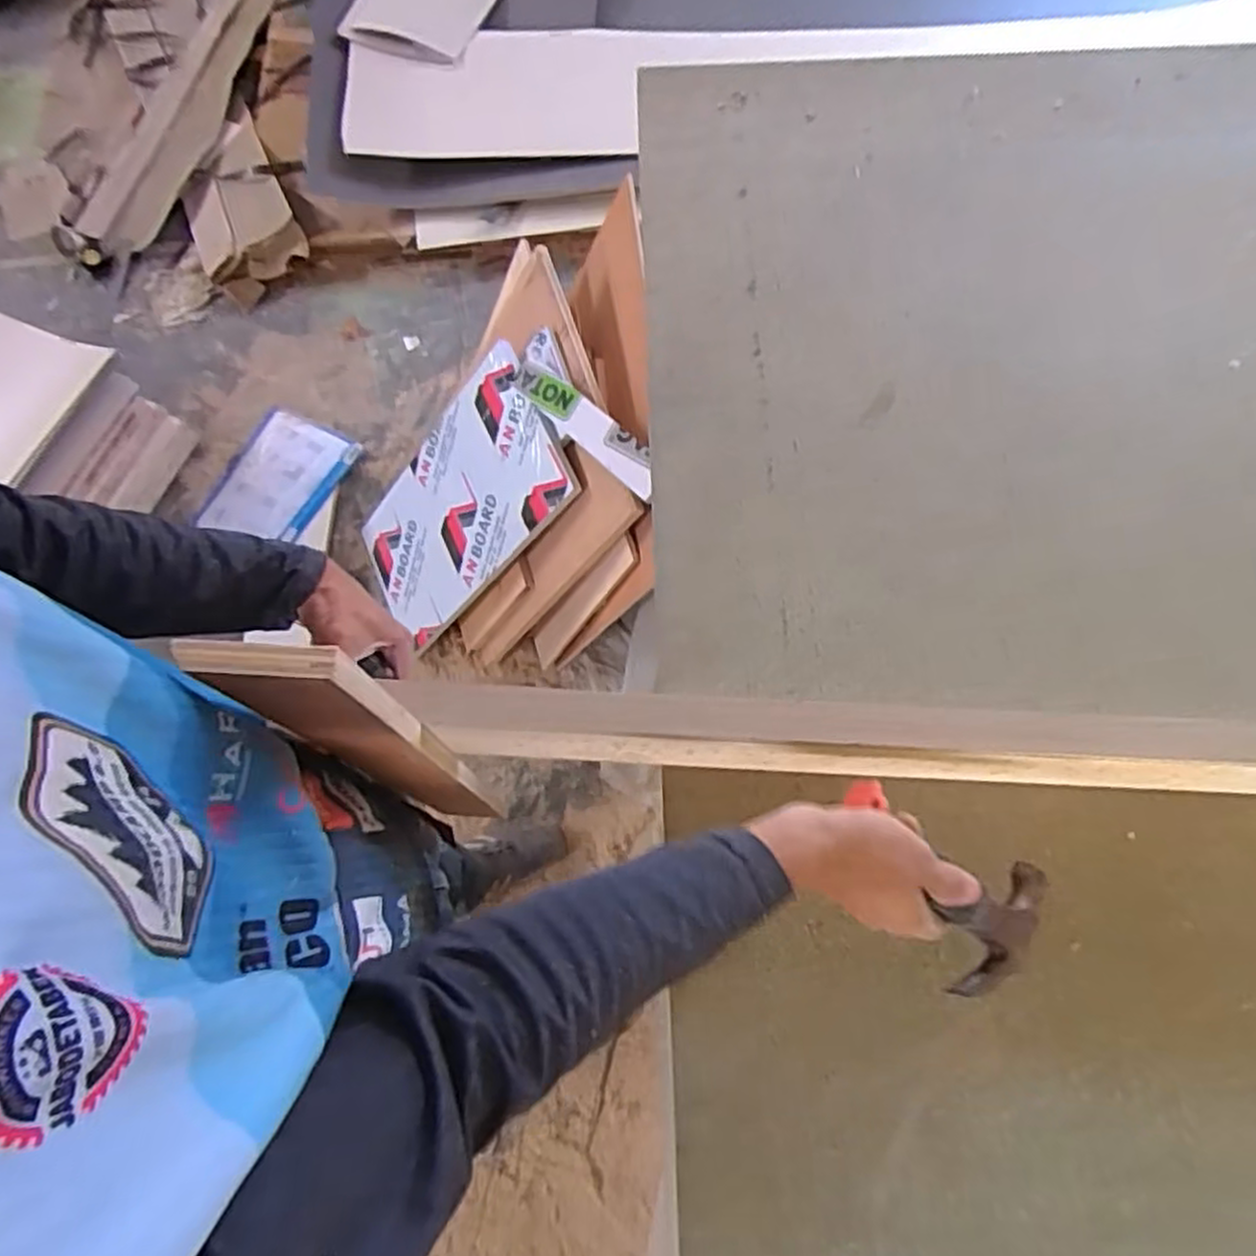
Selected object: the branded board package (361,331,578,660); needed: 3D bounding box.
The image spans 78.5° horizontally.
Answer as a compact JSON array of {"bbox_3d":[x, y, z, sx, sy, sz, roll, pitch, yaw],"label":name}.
[{"bbox_3d":[-0.317,-0.221,1.417,0.538,0.027,0.338,-42,66,33],"label":"branded board package"}]

